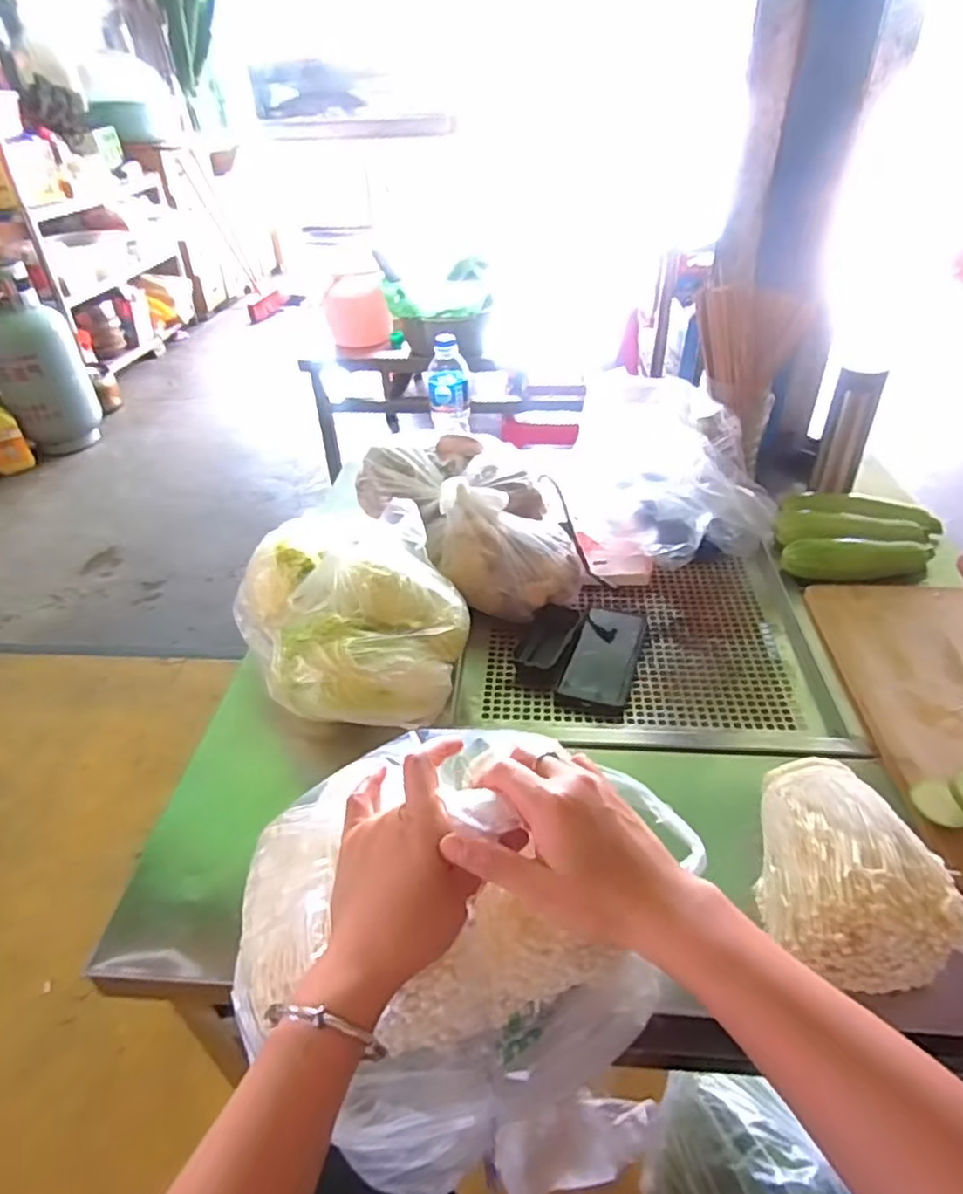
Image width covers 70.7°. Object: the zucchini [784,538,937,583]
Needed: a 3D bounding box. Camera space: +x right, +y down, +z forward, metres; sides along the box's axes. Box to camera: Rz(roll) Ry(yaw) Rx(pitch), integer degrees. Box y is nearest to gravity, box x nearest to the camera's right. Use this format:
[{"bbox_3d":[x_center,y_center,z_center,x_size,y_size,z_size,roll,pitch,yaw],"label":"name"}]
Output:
[{"bbox_3d":[0.481,-0.048,0.865,0.187,0.039,0.041,-3,38,-1],"label":"zucchini"}]

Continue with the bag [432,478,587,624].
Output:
[{"bbox_3d":[0.031,-0.056,0.819,0.174,0.142,0.092,2,38,5],"label":"bag"}]

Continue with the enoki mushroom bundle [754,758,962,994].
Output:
[{"bbox_3d":[0.271,0.200,0.515,0.117,0.070,0.153,-7,38,-6],"label":"enoki mushroom bundle"}]

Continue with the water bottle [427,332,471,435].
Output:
[{"bbox_3d":[-0.052,-0.332,1.064,0.062,0.149,0.053,-6,16,-5],"label":"water bottle"}]

